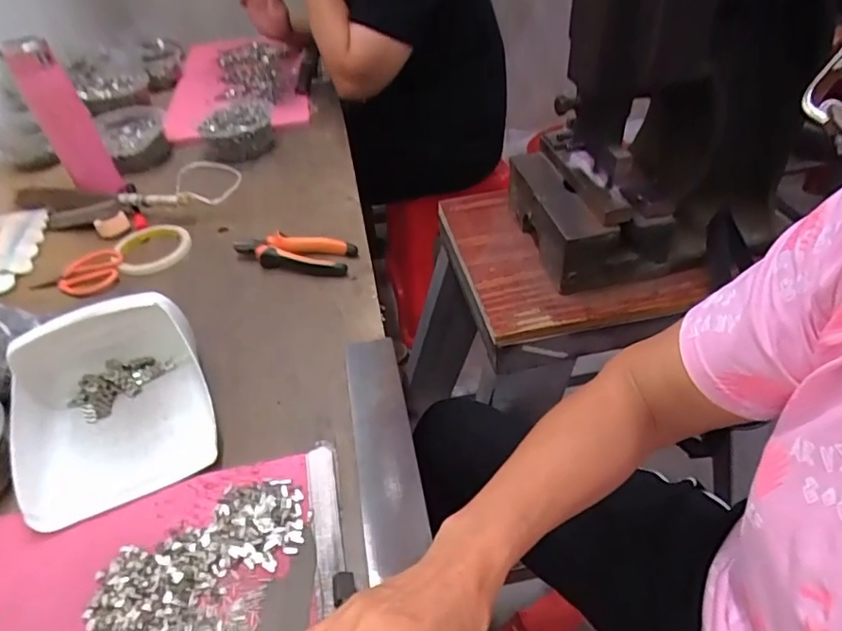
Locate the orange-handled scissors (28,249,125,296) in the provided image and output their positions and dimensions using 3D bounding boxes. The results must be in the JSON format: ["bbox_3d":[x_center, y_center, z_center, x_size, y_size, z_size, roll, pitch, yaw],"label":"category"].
[{"bbox_3d":[-0.422,-0.049,0.668,0.103,0.023,0.058,-24,46,-19],"label":"orange-handled scissors"}]

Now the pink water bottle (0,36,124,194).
[{"bbox_3d":[-0.497,-0.271,0.755,0.065,0.201,0.056,-29,47,-23],"label":"pink water bottle"}]

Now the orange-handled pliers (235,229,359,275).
[{"bbox_3d":[-0.157,-0.077,0.663,0.151,0.032,0.048,8,45,14],"label":"orange-handled pliers"}]

